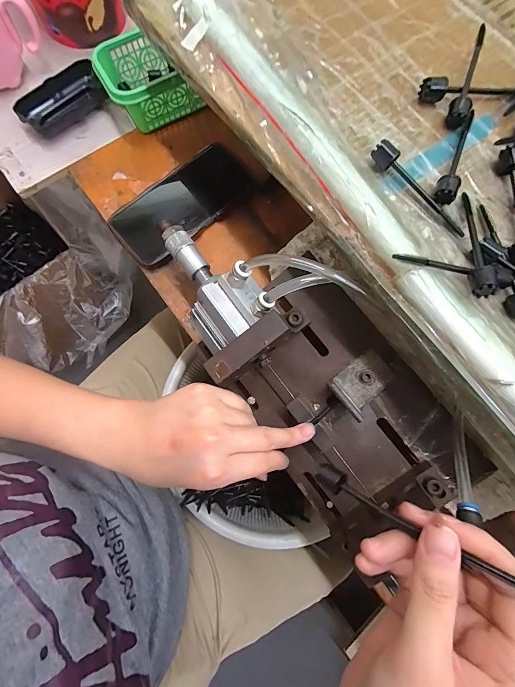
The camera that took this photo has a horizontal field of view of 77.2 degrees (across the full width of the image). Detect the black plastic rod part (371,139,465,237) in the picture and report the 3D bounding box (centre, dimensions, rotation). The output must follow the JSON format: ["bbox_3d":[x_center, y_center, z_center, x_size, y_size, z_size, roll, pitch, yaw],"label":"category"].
[{"bbox_3d":[0.119,-0.113,0.229,0.086,0.015,0.014,43,79,8],"label":"black plastic rod part"}]

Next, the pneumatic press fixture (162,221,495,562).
[{"bbox_3d":[0.046,0.008,0.281,0.150,0.090,0.308,-38,81,-9],"label":"pneumatic press fixture"}]

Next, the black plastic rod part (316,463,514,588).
[{"bbox_3d":[0.088,0.098,0.168,0.130,0.010,0.015,14,73,43],"label":"black plastic rod part"}]

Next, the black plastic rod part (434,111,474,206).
[{"bbox_3d":[0.148,-0.138,0.237,0.014,0.013,0.085,24,78,4],"label":"black plastic rod part"}]

